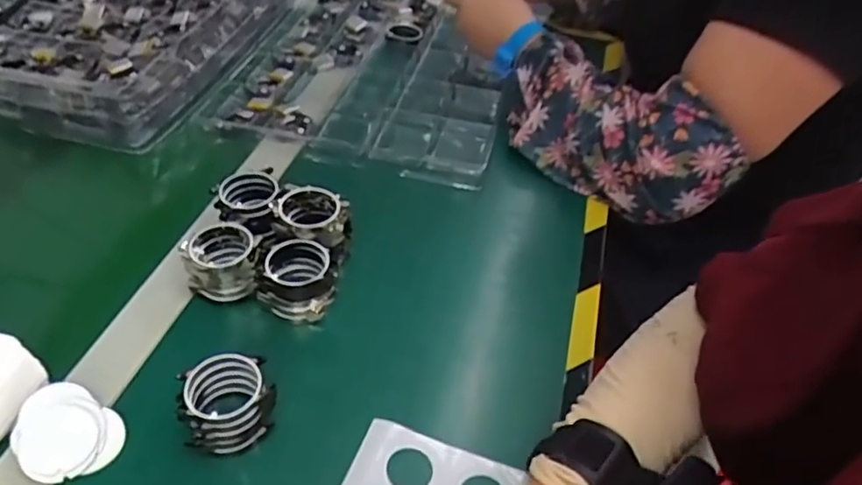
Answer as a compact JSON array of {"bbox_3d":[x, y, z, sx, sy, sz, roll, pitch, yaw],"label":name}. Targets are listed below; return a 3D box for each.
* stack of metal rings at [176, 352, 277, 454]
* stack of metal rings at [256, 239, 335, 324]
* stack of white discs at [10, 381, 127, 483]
[{"bbox_3d":[-0.125,0.101,0.385,0.054,0.045,0.045,-10,45,-14],"label":"stack of metal rings"},{"bbox_3d":[-0.100,0.031,0.462,0.053,0.055,0.046,-4,44,-8],"label":"stack of metal rings"},{"bbox_3d":[-0.223,0.117,0.376,0.063,0.004,0.052,32,50,5],"label":"stack of white discs"}]

